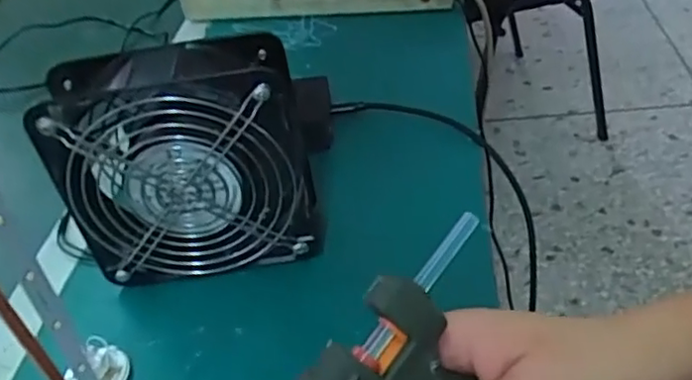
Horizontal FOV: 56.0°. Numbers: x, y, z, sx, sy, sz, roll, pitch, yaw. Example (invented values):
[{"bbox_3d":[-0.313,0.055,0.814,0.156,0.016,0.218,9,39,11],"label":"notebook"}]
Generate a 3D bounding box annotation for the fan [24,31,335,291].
[{"bbox_3d":[-0.089,-0.014,0.413,0.166,0.150,0.057,-10,40,-2],"label":"fan"}]

